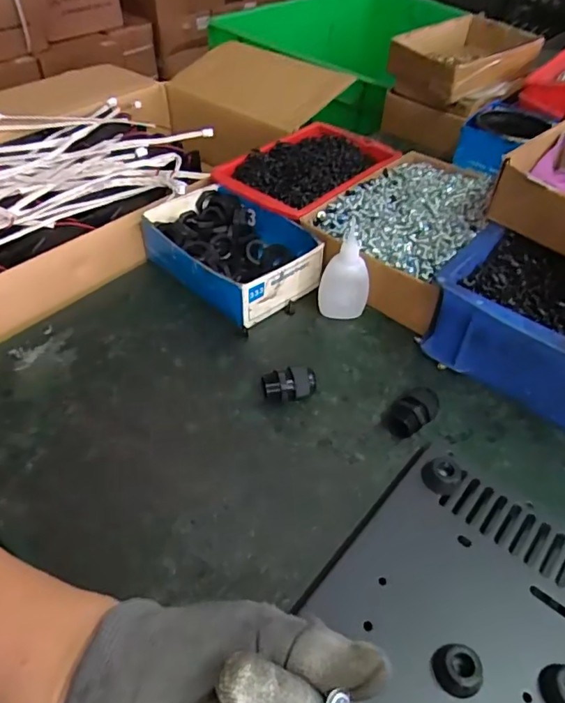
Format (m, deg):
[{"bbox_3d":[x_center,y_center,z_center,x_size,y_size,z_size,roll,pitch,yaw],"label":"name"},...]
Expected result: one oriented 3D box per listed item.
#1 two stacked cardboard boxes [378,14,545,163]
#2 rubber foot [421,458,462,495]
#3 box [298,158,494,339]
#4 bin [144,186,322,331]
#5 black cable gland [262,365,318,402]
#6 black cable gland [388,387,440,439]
[{"bbox_3d":[0.256,-0.386,0.759,0.180,0.131,0.156,-21,51,-21],"label":"two stacked cardboard boxes"},{"bbox_3d":[0.110,0.085,0.359,0.024,0.014,0.025,1,47,-1],"label":"rubber foot"},{"bbox_3d":[0.132,-0.130,0.543,0.145,0.065,0.228,28,52,22],"label":"box"},{"bbox_3d":[-0.051,-0.101,0.521,0.121,0.051,0.165,-34,57,-29],"label":"bin"},{"bbox_3d":[0.006,0.028,0.413,0.041,0.023,0.021,-10,48,-11],"label":"black cable gland"},{"bbox_3d":[0.100,0.048,0.398,0.029,0.024,0.038,32,54,25],"label":"black cable gland"}]

